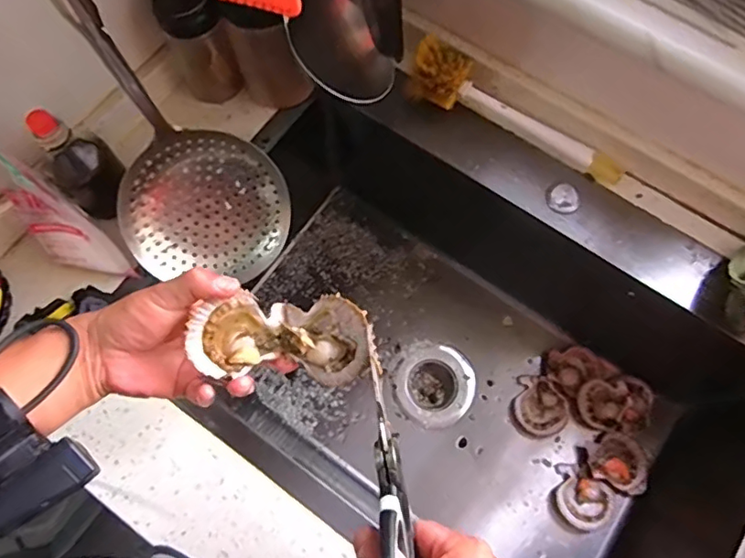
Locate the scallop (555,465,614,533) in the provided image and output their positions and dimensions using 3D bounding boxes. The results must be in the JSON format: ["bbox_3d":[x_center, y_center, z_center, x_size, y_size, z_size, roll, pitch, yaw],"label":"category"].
[{"bbox_3d":[0.263,0.281,0.698,0.080,0.034,0.067,33,74,11],"label":"scallop"}]

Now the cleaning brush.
[{"bbox_3d":[0.161,-0.184,0.597,0.255,0.064,0.050,25,73,8],"label":"cleaning brush"}]

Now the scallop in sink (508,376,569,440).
[{"bbox_3d":[0.223,0.173,0.725,0.071,0.015,0.075,0,71,0],"label":"scallop in sink"}]

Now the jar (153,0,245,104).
[{"bbox_3d":[-0.187,-0.261,0.574,0.060,0.157,0.060,0,71,0],"label":"jar"}]

